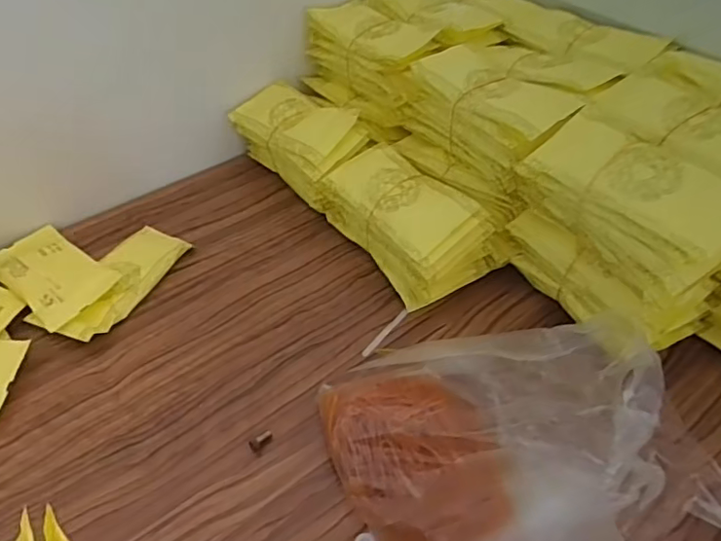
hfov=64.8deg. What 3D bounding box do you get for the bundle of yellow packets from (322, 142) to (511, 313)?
[{"bbox_3d":[0.055,-0.057,0.618,0.112,0.090,0.175,-26,50,-21],"label":"bundle of yellow packets"}]

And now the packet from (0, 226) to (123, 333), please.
[{"bbox_3d":[-0.335,0.003,0.615,0.170,0.008,0.083,26,45,32],"label":"packet"}]

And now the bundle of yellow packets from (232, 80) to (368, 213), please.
[{"bbox_3d":[-0.075,-0.157,0.715,0.087,0.102,0.181,-32,52,-26],"label":"bundle of yellow packets"}]

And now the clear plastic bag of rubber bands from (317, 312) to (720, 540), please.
[{"bbox_3d":[0.124,0.139,0.418,0.307,0.092,0.230,-1,45,1],"label":"clear plastic bag of rubber bands"}]

